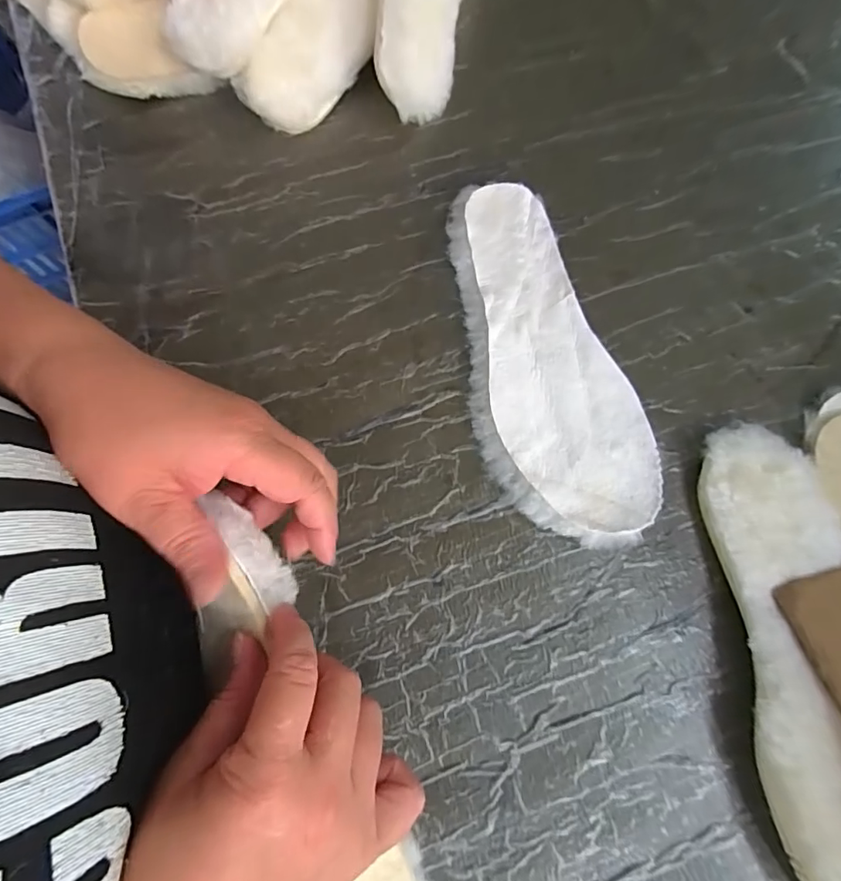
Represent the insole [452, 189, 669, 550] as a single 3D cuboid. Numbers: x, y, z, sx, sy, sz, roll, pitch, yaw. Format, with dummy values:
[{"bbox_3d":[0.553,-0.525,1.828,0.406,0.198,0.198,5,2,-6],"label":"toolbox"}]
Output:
[{"bbox_3d":[0.075,-0.058,0.334,0.100,0.019,0.257,-17,74,-5],"label":"insole"}]

